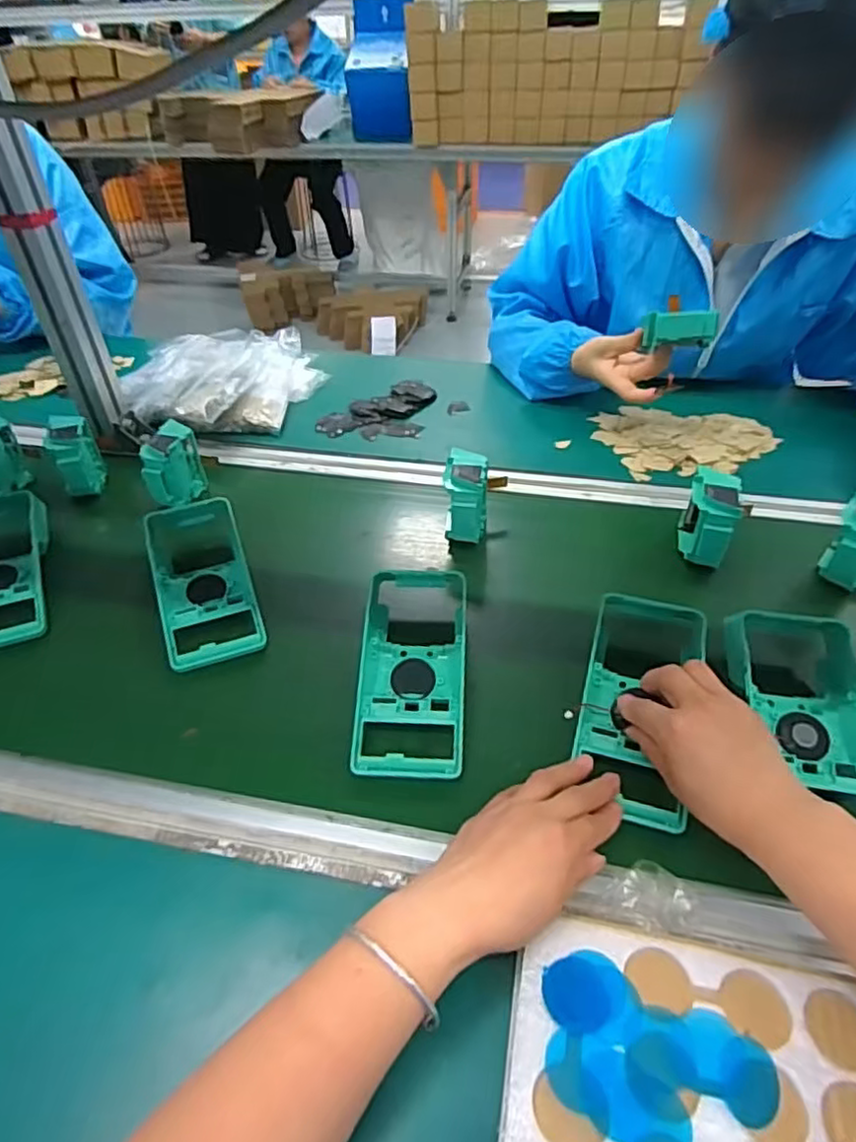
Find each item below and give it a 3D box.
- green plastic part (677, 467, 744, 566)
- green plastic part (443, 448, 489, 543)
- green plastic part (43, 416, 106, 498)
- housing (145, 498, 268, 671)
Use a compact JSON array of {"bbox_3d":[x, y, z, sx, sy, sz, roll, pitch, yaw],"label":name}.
[{"bbox_3d":[0.268,-0.052,0.619,0.045,0.070,0.077,13,45,16],"label":"green plastic part"},{"bbox_3d":[0.038,-0.071,0.655,0.048,0.079,0.069,3,43,5],"label":"green plastic part"},{"bbox_3d":[-0.393,-0.132,0.725,0.047,0.063,0.087,-22,46,-20],"label":"green plastic part"},{"bbox_3d":[-0.204,0.001,0.588,0.080,0.040,0.178,-16,44,-14],"label":"housing"}]

